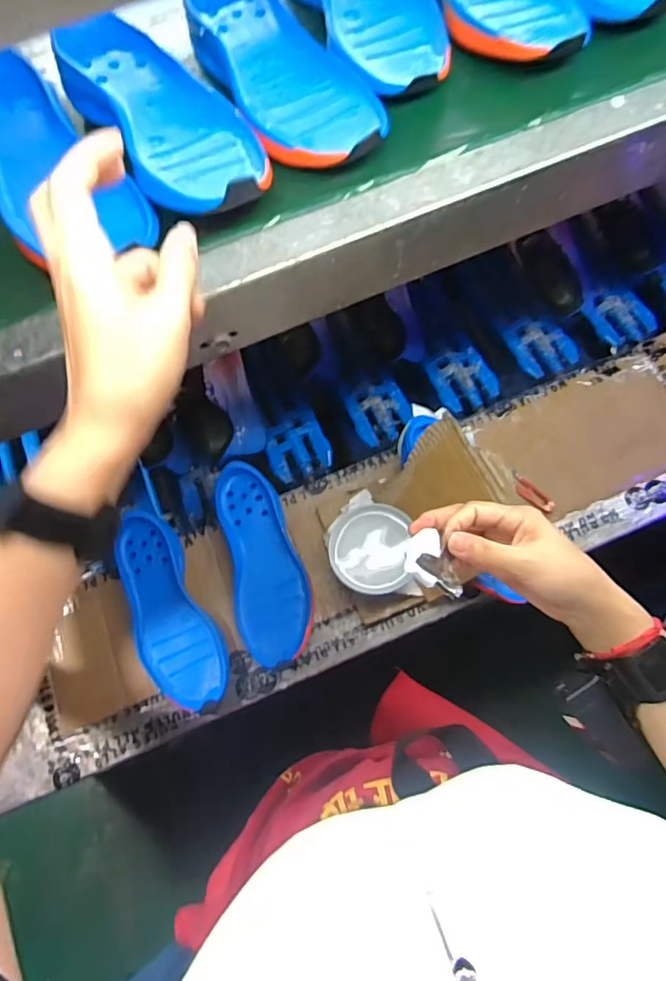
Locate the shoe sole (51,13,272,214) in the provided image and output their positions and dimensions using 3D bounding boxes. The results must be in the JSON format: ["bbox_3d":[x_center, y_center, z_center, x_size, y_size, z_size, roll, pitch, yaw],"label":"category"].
[{"bbox_3d":[-0.133,-0.294,0.411,0.092,0.043,0.244,-34,75,-8],"label":"shoe sole"}]

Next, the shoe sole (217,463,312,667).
[{"bbox_3d":[-0.088,0.092,0.679,0.095,0.043,0.254,-13,73,-1],"label":"shoe sole"}]

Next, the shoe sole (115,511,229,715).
[{"bbox_3d":[-0.212,0.156,0.673,0.096,0.038,0.265,-27,74,-6],"label":"shoe sole"}]

